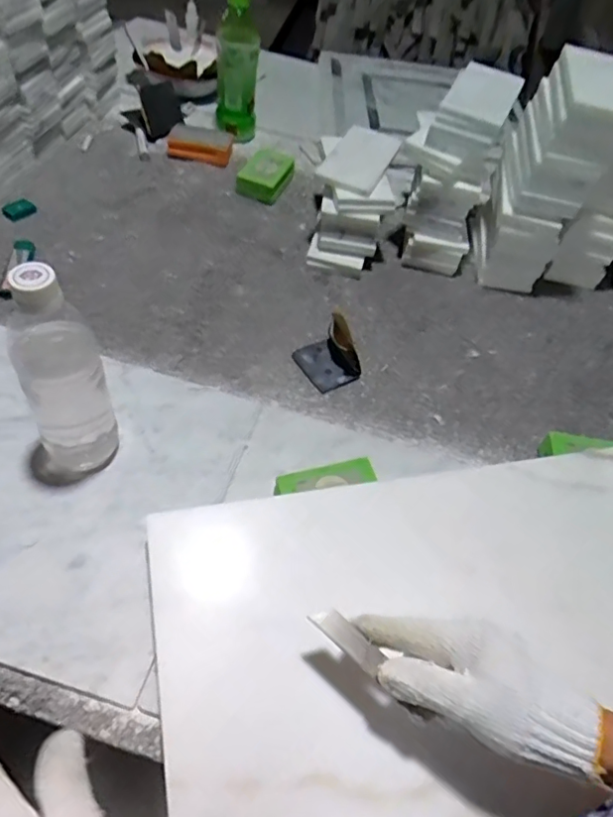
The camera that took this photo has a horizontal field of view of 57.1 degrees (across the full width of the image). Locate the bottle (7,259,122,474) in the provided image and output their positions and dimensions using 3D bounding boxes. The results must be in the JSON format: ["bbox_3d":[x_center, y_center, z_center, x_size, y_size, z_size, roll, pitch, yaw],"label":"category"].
[{"bbox_3d":[-0.198,-0.027,0.461,0.066,0.205,0.067,-16,55,-22],"label":"bottle"}]

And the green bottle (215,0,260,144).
[{"bbox_3d":[-0.107,-0.522,0.880,0.066,0.202,0.061,1,53,-7],"label":"green bottle"}]

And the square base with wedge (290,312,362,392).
[{"bbox_3d":[0.024,-0.067,0.641,0.060,0.047,0.081,-22,57,-25],"label":"square base with wedge"}]

